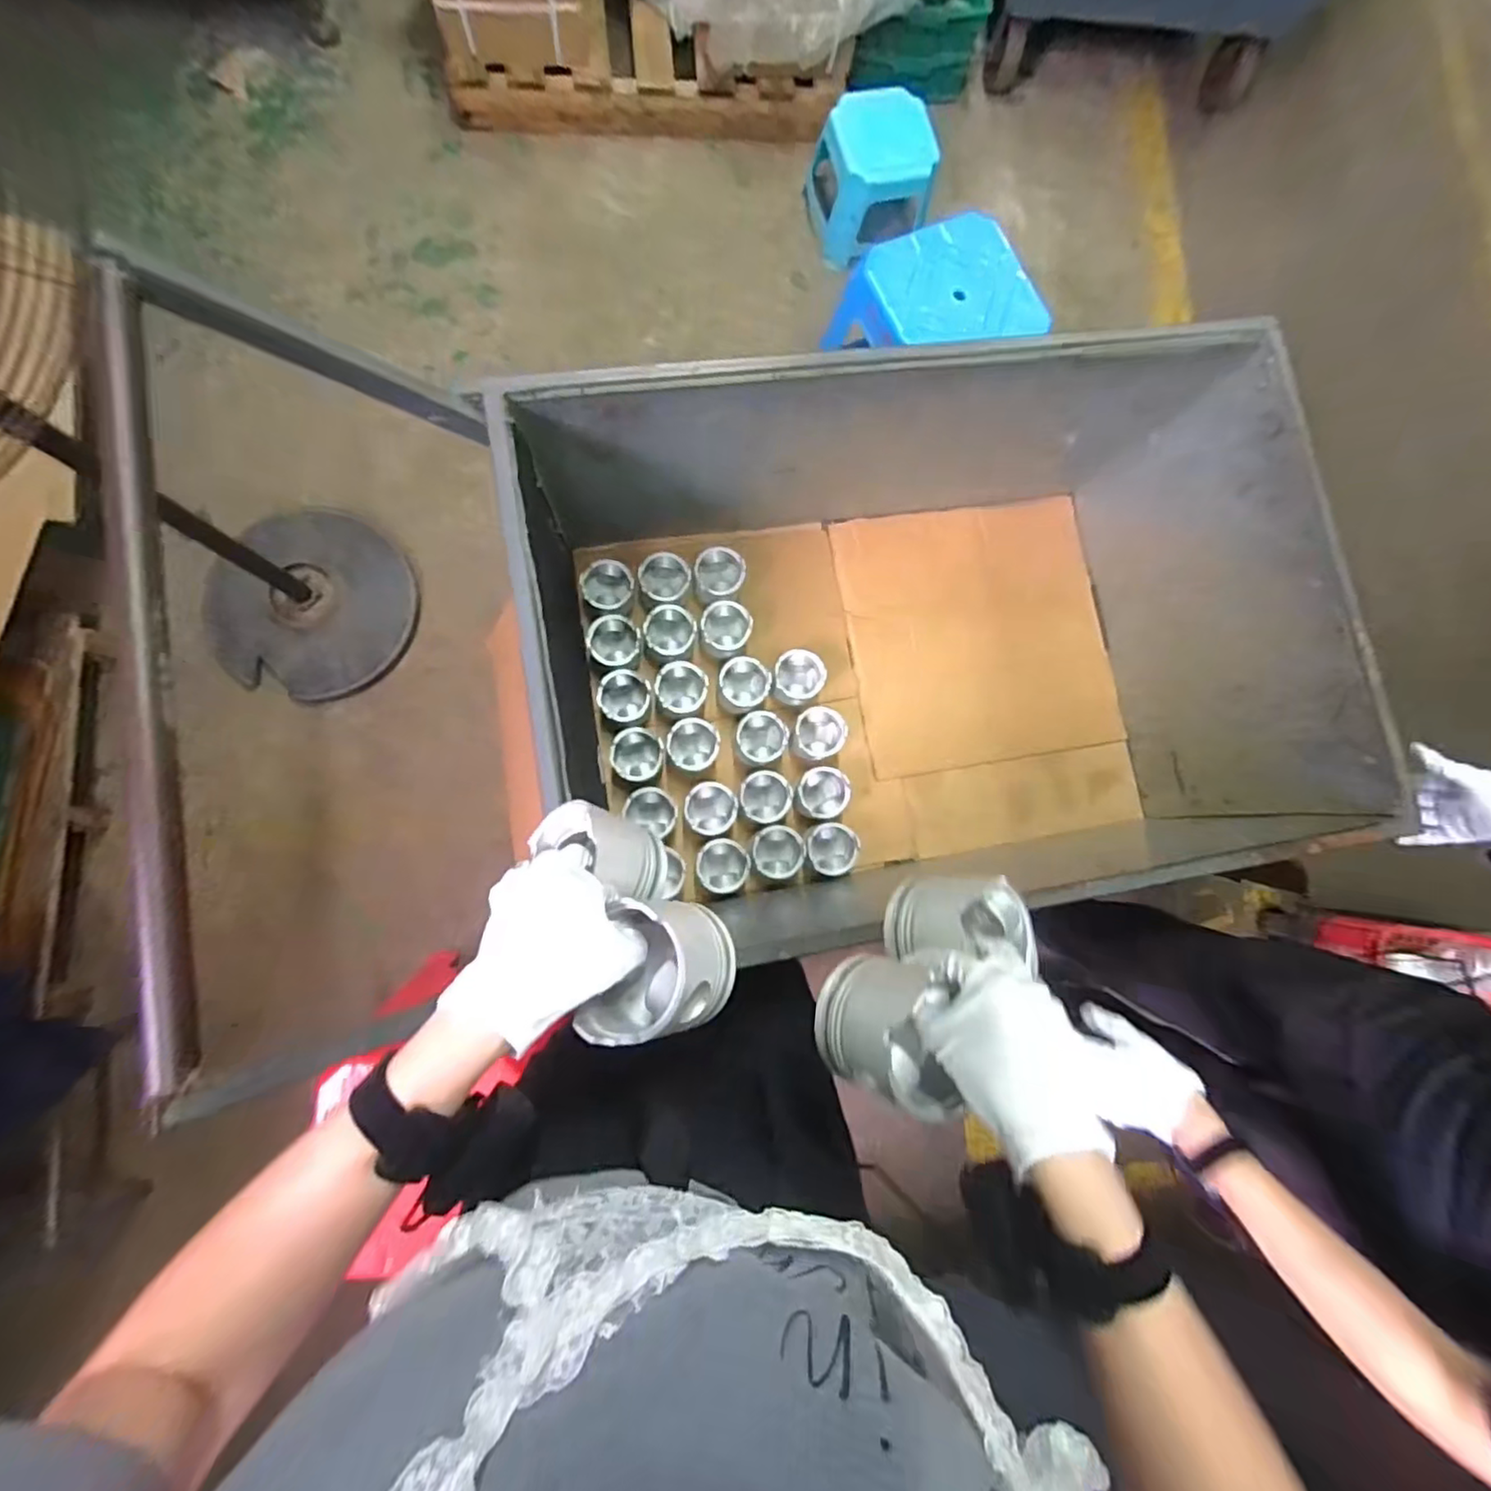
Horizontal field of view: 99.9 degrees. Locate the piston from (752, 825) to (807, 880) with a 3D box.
[{"bbox_3d":[0.059,0.198,1.171,0.094,0.057,0.096,1,84,-6],"label":"piston"}]

